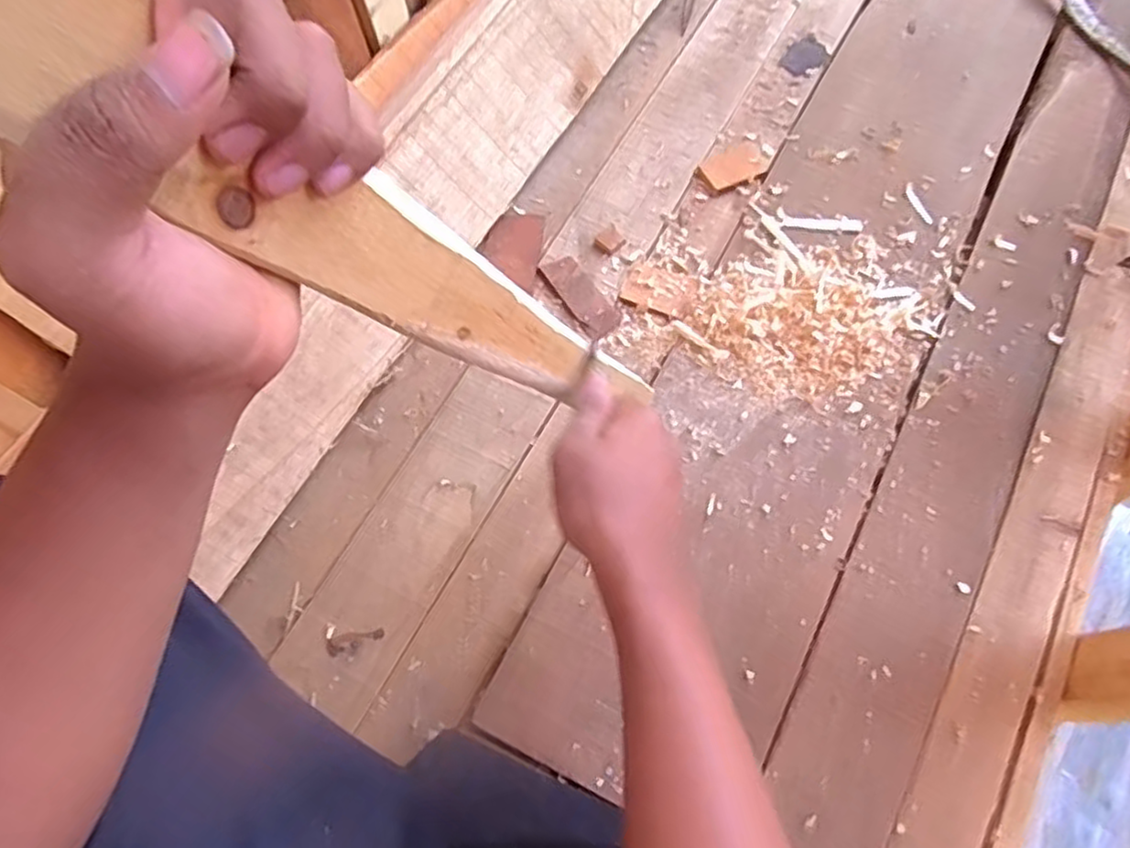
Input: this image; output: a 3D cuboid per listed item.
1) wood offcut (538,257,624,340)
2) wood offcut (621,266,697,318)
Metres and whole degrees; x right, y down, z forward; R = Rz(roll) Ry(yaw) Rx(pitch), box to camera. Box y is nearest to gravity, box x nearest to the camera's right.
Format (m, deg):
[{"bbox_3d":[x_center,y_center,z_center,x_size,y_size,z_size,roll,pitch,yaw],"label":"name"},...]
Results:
[{"bbox_3d":[0.016,-0.119,0.646,0.034,0.007,0.090,-32,69,-11],"label":"wood offcut"},{"bbox_3d":[0.089,-0.126,0.647,0.068,0.007,0.051,23,69,11],"label":"wood offcut"}]

